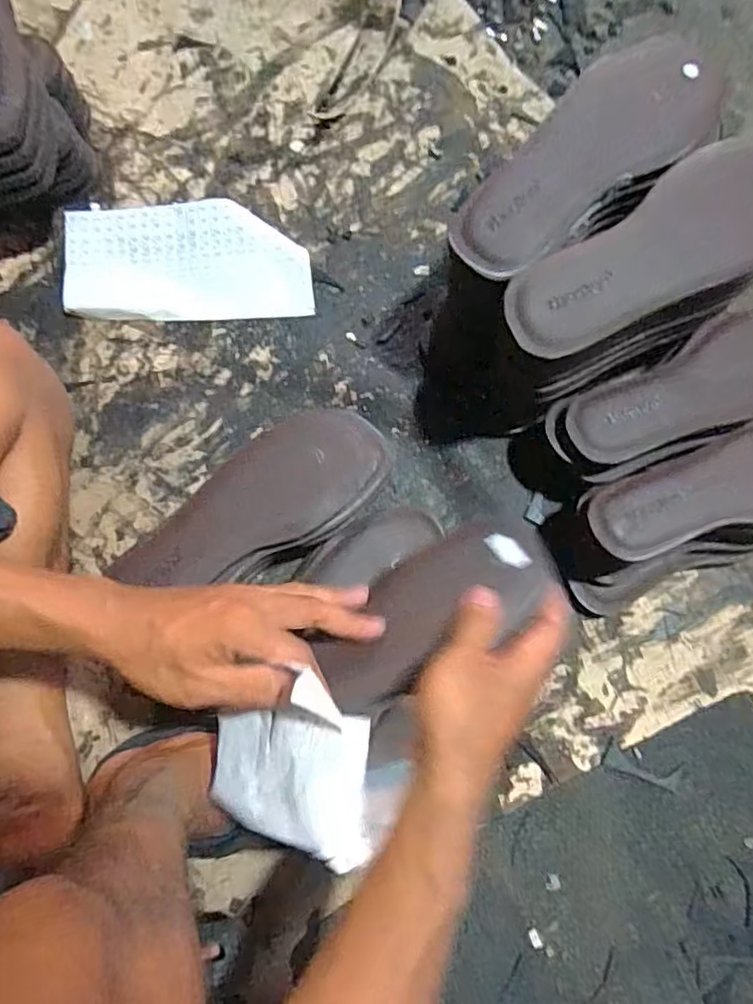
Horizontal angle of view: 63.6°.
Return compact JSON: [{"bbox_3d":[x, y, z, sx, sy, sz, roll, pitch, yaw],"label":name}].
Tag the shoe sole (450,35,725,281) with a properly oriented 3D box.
[{"bbox_3d":[0.158,-0.265,0.458,0.252,0.022,0.093,-37,80,-9],"label":"shoe sole"}]

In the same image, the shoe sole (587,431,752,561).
[{"bbox_3d":[0.279,-0.008,0.491,0.226,0.029,0.082,-15,79,-4],"label":"shoe sole"}]

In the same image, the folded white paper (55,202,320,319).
[{"bbox_3d":[-0.187,-0.240,0.603,0.239,0.024,0.114,0,78,-1],"label":"folded white paper"}]

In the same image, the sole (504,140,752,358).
[{"bbox_3d":[0.209,-0.181,0.436,0.247,0.022,0.090,-34,80,-9],"label":"sole"}]

